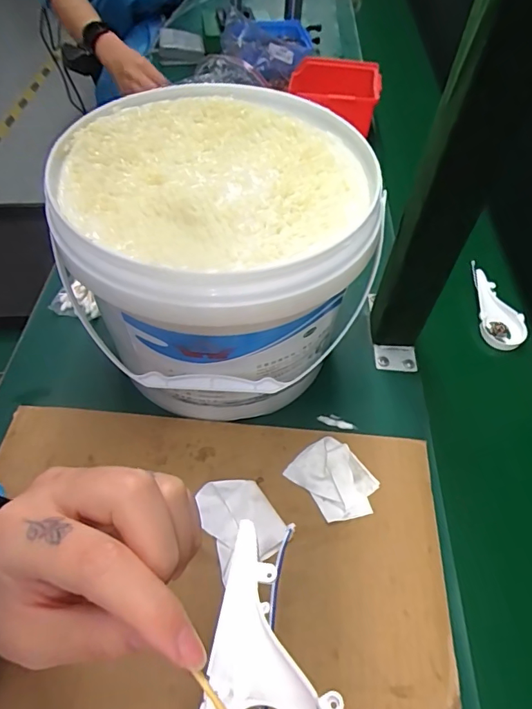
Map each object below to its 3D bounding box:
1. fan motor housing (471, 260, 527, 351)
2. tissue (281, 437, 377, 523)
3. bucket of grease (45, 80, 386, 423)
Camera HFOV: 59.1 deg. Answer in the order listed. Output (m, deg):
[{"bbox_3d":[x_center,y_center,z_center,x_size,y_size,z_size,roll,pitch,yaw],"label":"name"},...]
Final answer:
[{"bbox_3d":[0.245,-0.054,0.508,0.044,0.014,0.103,-10,69,-11],"label":"fan motor housing"},{"bbox_3d":[0.056,0.099,0.373,0.054,0.010,0.065,-33,62,-25],"label":"tissue"},{"bbox_3d":[-0.038,-0.075,0.391,0.207,0.180,0.227,2,53,-2],"label":"bucket of grease"}]

